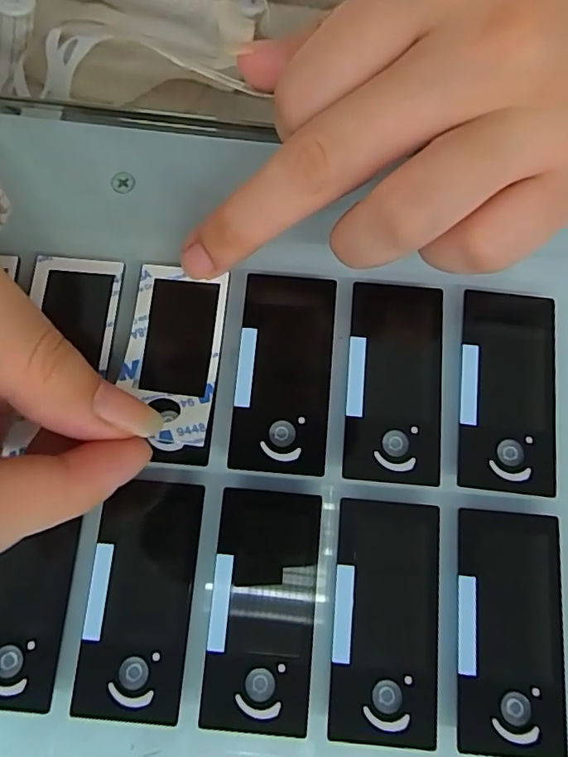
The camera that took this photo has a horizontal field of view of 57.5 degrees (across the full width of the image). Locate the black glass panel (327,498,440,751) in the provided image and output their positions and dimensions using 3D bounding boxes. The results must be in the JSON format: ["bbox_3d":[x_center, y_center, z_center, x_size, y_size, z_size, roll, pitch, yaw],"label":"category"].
[{"bbox_3d":[0.027,0.063,0.136,0.027,0.004,0.059,5,79,0],"label":"black glass panel"}]

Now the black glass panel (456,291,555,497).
[{"bbox_3d":[0.066,0.002,0.152,0.027,0.004,0.060,8,74,1],"label":"black glass panel"}]

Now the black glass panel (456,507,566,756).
[{"bbox_3d":[0.060,0.066,0.136,0.027,0.004,0.058,5,79,0],"label":"black glass panel"}]

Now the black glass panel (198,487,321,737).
[{"bbox_3d":[-0.006,0.060,0.137,0.027,0.004,0.059,5,79,0],"label":"black glass panel"}]

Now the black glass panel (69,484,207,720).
[{"bbox_3d":[-0.039,0.058,0.138,0.027,0.004,0.058,5,79,0],"label":"black glass panel"}]

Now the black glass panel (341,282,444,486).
[{"bbox_3d":[0.033,0.000,0.153,0.027,0.004,0.059,5,76,0],"label":"black glass panel"}]

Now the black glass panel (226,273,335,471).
[{"bbox_3d":[0.000,-0.003,0.153,0.027,0.004,0.059,5,79,0],"label":"black glass panel"}]

